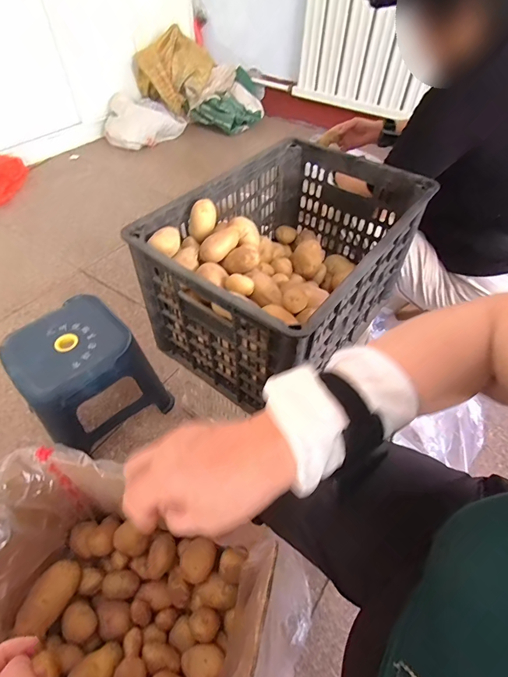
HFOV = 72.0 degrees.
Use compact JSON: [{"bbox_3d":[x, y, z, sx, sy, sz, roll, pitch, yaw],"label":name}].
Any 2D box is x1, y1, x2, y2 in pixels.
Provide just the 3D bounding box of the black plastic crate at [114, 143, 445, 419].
[{"bbox_3d":[0.063,-0.134,0.689,0.327,0.281,0.465,31,56,22],"label":"black plastic crate"}]

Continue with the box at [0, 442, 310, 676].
[{"bbox_3d":[-0.188,0.412,0.485,0.468,0.277,0.325,19,52,12],"label":"box"}]

